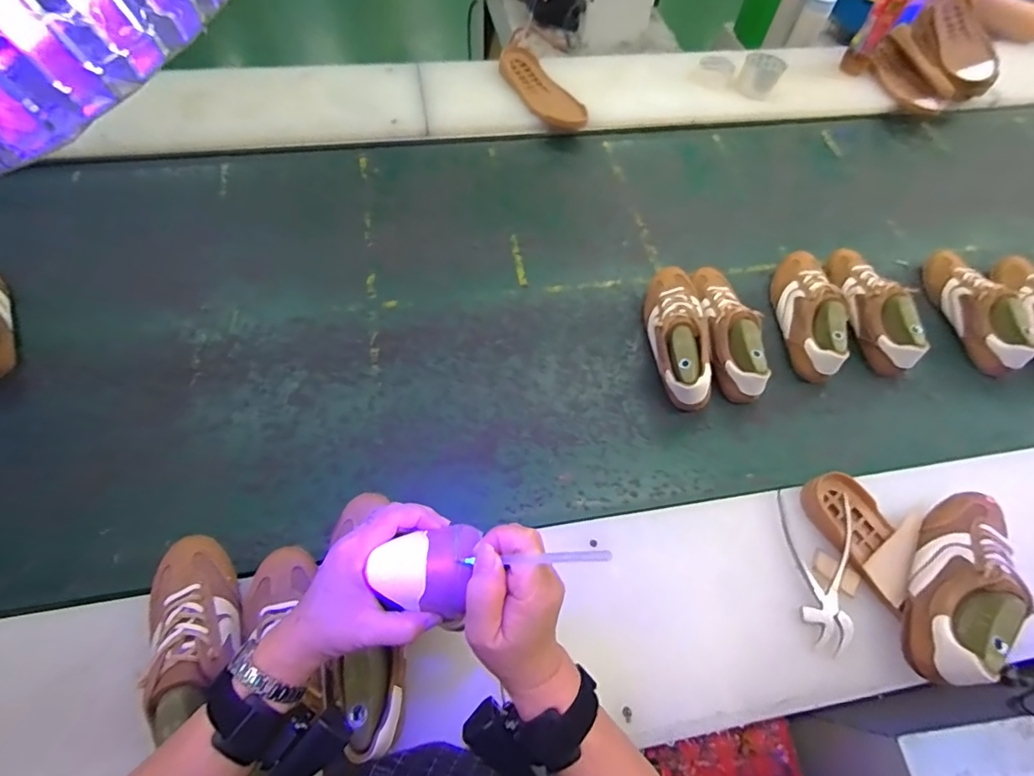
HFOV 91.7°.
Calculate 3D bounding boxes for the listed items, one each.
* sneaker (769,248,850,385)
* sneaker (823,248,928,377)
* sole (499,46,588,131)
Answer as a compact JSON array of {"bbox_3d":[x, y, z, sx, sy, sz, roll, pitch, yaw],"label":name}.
[{"bbox_3d":[0.501,-0.144,0.865,0.093,0.092,0.262,9,60,2],"label":"sneaker"},{"bbox_3d":[0.621,-0.144,0.877,0.081,0.095,0.243,2,61,-3],"label":"sneaker"},{"bbox_3d":[0.043,-0.665,1.118,0.105,0.034,0.281,-23,68,-20],"label":"sole"}]

